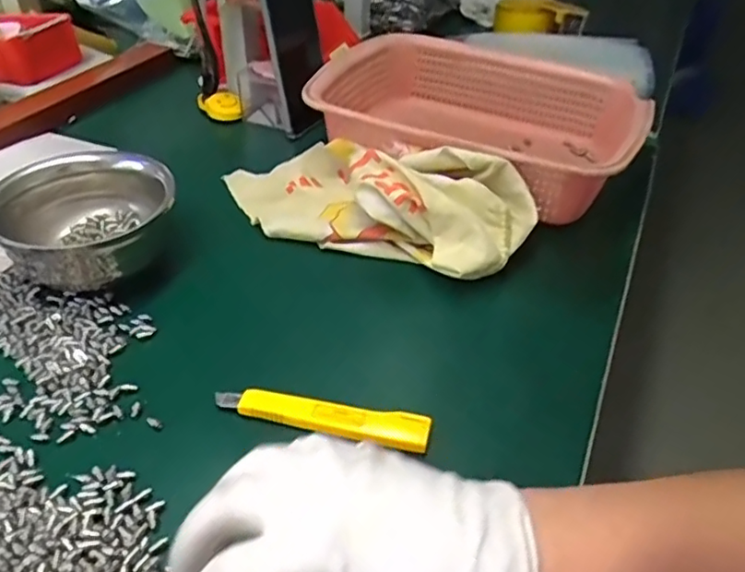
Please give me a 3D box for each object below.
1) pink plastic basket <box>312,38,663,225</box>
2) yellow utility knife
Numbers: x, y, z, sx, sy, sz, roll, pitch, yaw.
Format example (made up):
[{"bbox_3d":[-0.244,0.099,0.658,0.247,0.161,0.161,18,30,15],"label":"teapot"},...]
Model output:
[{"bbox_3d":[0.102,-0.157,0.612,0.301,0.094,0.252,16,41,15],"label":"pink plastic basket"},{"bbox_3d":[-0.031,0.076,0.360,0.127,0.011,0.022,8,40,6],"label":"yellow utility knife"}]

